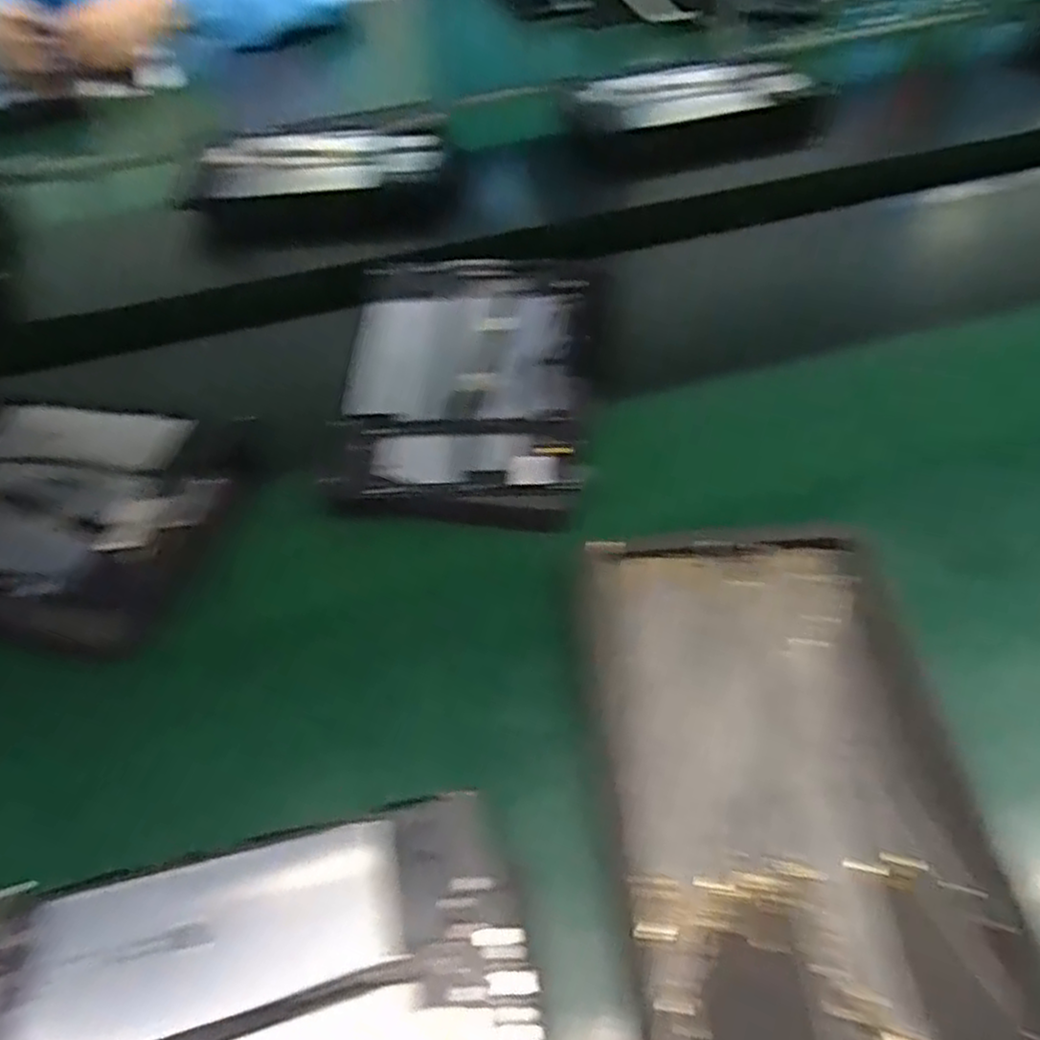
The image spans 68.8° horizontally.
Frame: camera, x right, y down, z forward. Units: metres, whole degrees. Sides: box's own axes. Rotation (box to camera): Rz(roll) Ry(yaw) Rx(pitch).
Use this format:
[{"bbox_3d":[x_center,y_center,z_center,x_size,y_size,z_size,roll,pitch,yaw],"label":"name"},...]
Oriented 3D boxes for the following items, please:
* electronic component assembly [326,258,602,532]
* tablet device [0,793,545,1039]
[{"bbox_3d":[-0.035,-0.102,0.513,0.168,0.020,0.253,3,51,7],"label":"electronic component assembly"},{"bbox_3d":[-0.117,0.195,0.258,0.246,0.012,0.158,-11,51,-4],"label":"tablet device"}]

